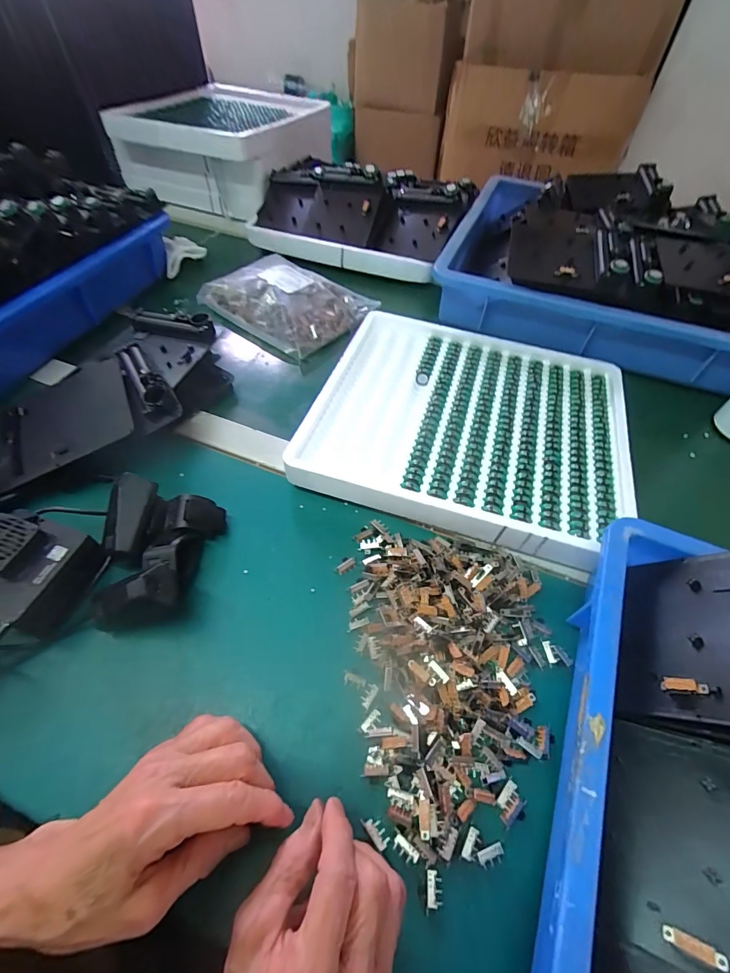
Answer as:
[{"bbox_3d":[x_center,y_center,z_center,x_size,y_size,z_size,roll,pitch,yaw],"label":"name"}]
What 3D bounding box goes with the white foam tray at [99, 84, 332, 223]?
[{"bbox_3d":[-0.256,-0.639,0.775,0.320,0.128,0.290,20,55,12],"label":"white foam tray"}]

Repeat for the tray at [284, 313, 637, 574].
[{"bbox_3d":[0.113,-0.077,0.442,0.315,0.034,0.282,15,54,9],"label":"tray"}]

